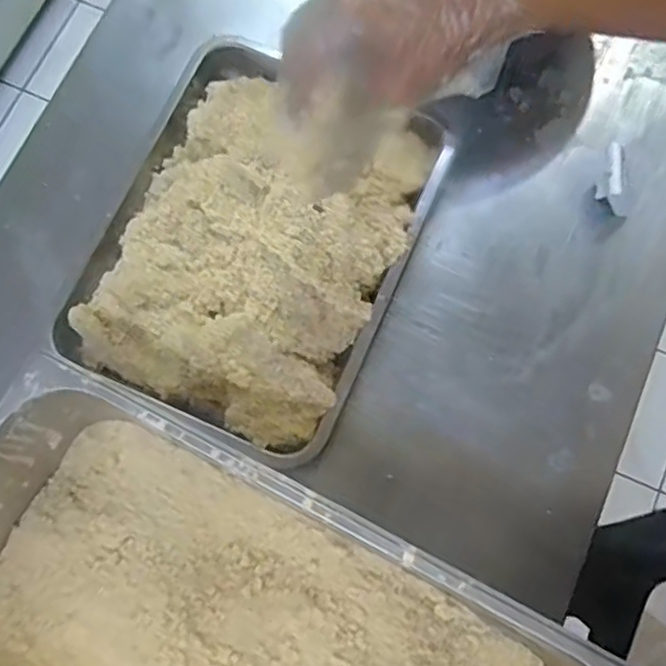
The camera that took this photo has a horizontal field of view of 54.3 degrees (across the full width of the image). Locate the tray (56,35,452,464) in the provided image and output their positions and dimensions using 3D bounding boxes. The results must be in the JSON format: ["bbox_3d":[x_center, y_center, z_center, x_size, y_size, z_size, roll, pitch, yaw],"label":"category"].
[{"bbox_3d":[-0.078,-0.108,0.636,0.300,0.104,0.359,24,77,6],"label":"tray"}]

